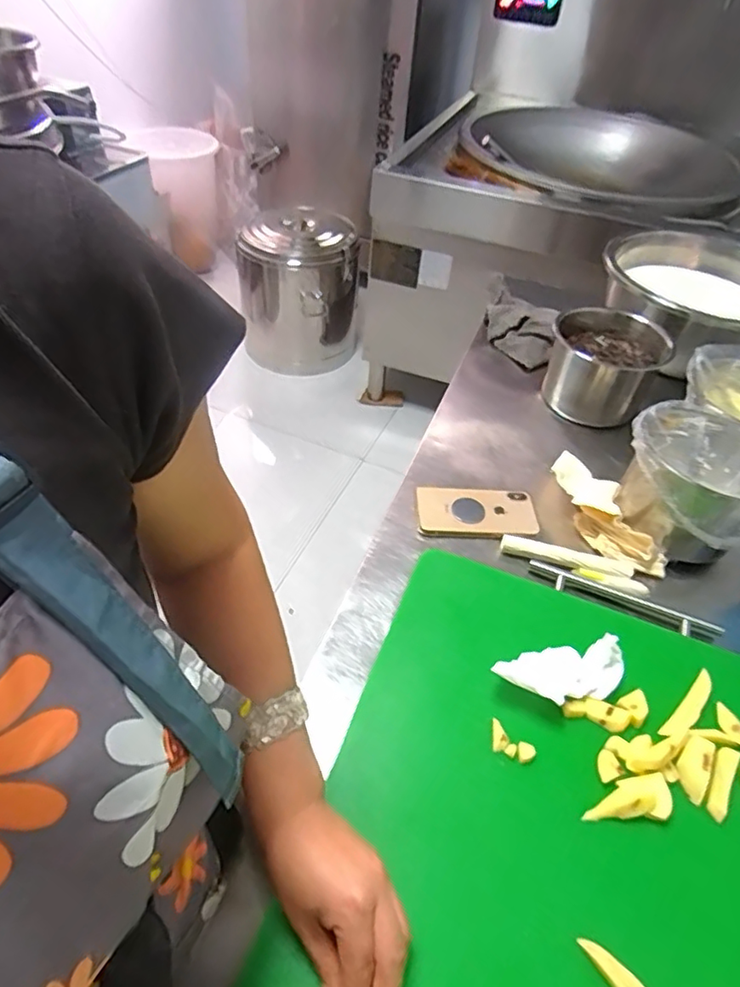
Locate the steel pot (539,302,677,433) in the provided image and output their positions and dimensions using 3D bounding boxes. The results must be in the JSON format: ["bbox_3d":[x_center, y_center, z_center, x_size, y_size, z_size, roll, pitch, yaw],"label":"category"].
[{"bbox_3d":[0.332,-0.175,0.846,0.153,0.138,0.153,-31,56,-29],"label":"steel pot"}]

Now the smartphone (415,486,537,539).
[{"bbox_3d":[0.128,0.022,0.681,0.141,0.009,0.078,3,47,-2],"label":"smartphone"}]

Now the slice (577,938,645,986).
[{"bbox_3d":[0.169,0.326,0.376,0.017,0.007,0.066,-25,54,-25],"label":"slice"}]

